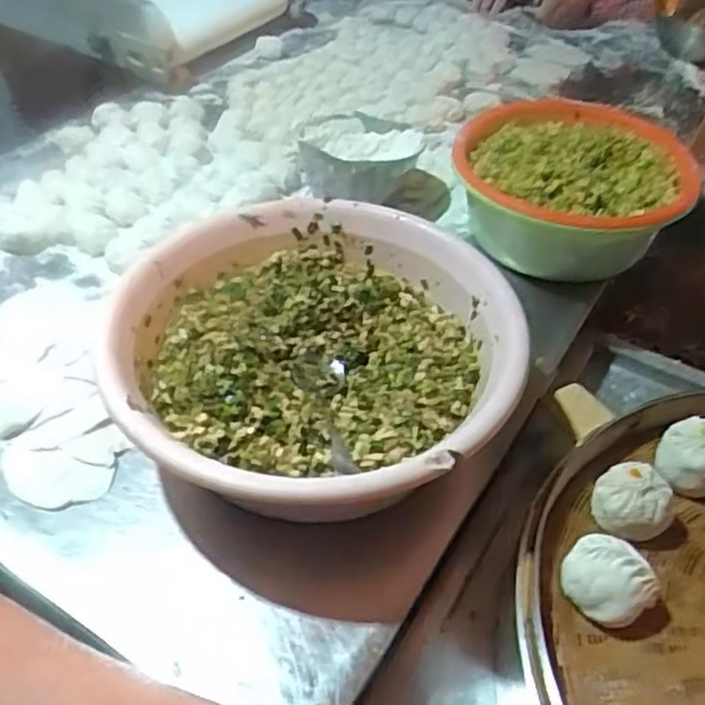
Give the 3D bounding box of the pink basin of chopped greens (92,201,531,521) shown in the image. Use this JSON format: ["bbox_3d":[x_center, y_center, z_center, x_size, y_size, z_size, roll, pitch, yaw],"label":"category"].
[{"bbox_3d":[-0.033,0.013,0.637,0.321,0.118,0.340,1,45,-1],"label":"pink basin of chopped greens"}]

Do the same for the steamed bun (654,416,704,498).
[{"bbox_3d":[0.303,0.091,0.629,0.061,0.048,0.056,1,45,-1],"label":"steamed bun"}]

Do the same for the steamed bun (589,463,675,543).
[{"bbox_3d":[0.232,0.123,0.597,0.054,0.051,0.060,-15,48,-17],"label":"steamed bun"}]

